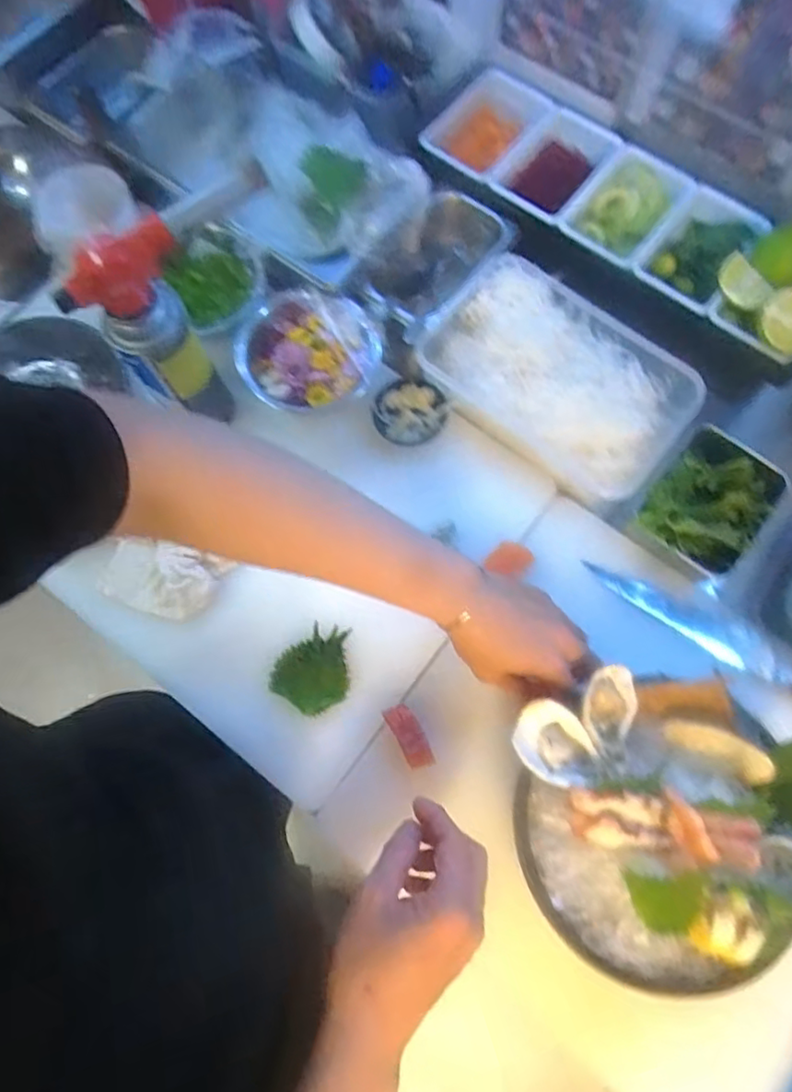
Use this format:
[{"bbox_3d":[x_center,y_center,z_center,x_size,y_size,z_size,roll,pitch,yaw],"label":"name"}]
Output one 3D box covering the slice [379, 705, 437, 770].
[{"bbox_3d":[0.013,0.169,0.541,0.025,0.006,0.058,-31,77,4],"label":"slice"}]

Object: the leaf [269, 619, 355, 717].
[{"bbox_3d":[-0.072,0.114,0.564,0.066,0.017,0.079,34,78,9],"label":"leaf"}]

